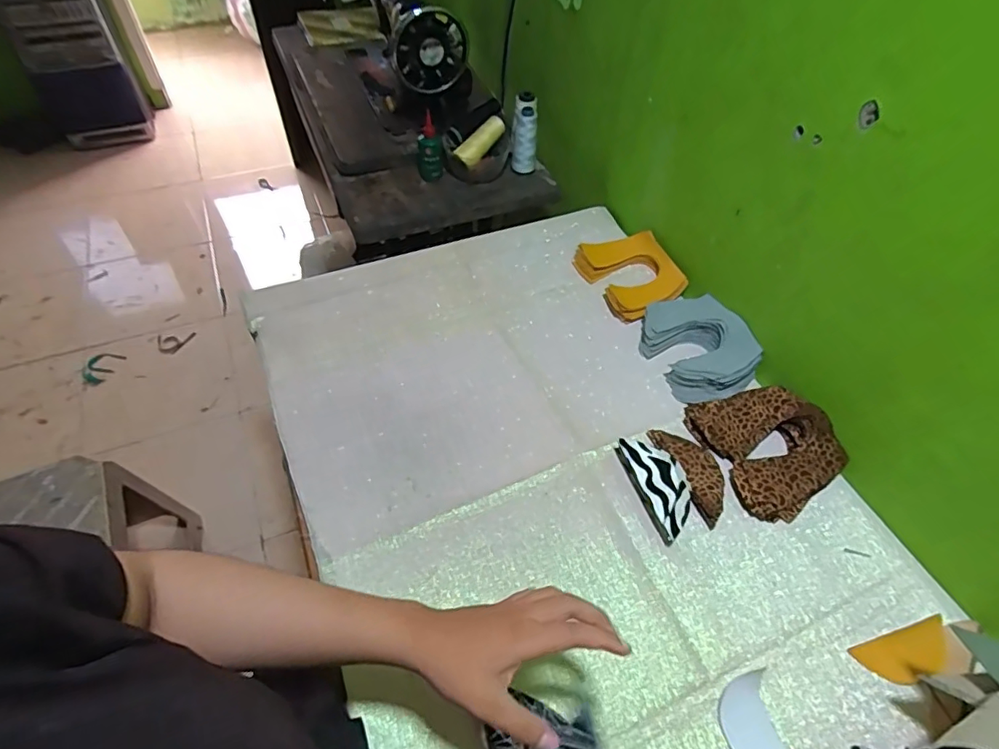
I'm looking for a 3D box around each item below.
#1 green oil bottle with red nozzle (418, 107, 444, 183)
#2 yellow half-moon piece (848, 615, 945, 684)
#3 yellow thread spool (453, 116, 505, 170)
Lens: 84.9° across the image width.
[{"bbox_3d":[-0.122,-0.398,0.968,0.044,0.120,0.034,-3,53,-5],"label":"green oil bottle with red nozzle"},{"bbox_3d":[0.398,0.271,0.530,0.100,0.012,0.042,-12,54,-12],"label":"yellow half-moon piece"},{"bbox_3d":[-0.033,-0.418,0.982,0.032,0.038,0.111,39,81,24],"label":"yellow thread spool"}]

